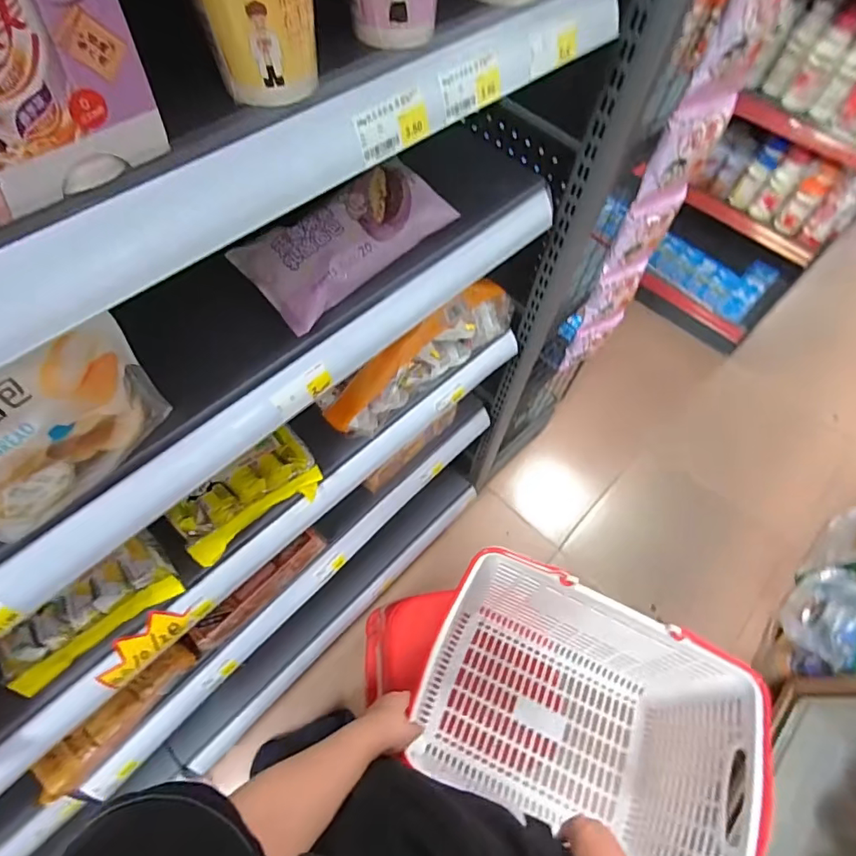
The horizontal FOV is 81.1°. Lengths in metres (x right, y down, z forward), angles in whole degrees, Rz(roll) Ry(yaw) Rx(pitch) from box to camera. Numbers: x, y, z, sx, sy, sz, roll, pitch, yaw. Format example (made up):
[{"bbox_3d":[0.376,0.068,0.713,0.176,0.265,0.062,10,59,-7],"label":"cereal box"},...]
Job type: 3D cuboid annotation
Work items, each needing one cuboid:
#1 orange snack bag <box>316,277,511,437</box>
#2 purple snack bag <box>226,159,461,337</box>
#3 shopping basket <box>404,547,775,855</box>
[{"bbox_3d":[-0.003,-0.104,0.700,0.322,0.095,0.057,-36,69,-20],"label":"orange snack bag"},{"bbox_3d":[-0.074,-0.187,0.477,0.201,0.049,0.090,-39,70,-21],"label":"purple snack bag"},{"bbox_3d":[0.214,0.424,0.742,0.438,0.247,0.303,24,63,10],"label":"shopping basket"}]

